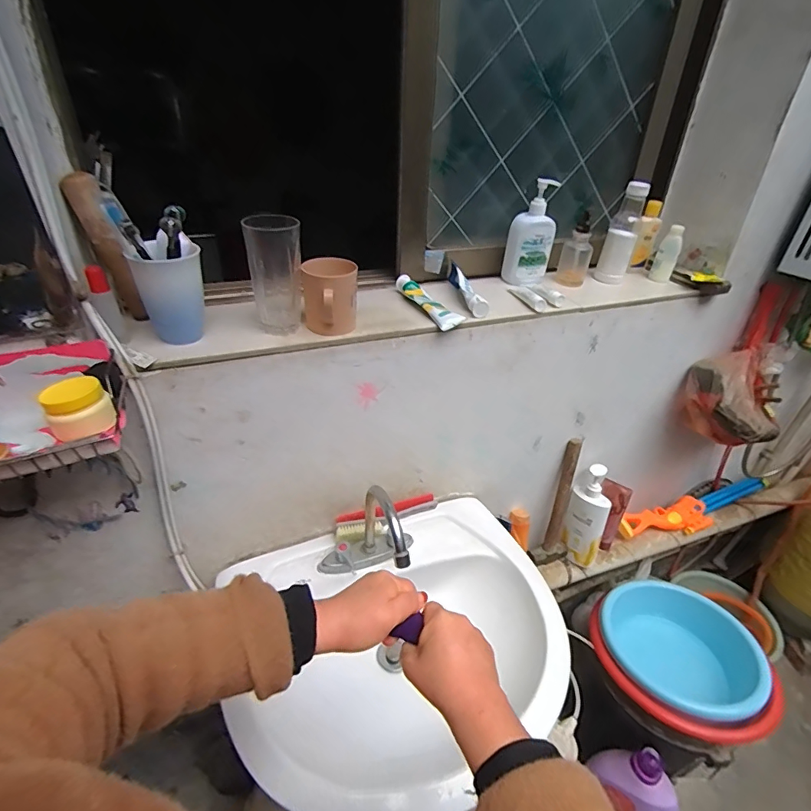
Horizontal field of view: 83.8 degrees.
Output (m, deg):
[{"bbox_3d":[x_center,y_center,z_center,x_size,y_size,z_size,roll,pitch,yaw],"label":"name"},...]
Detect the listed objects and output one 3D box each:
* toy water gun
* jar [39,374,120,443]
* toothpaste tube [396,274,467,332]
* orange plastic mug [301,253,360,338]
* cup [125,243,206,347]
[{"bbox_3d":[0.894,0.308,1.372,0.642,0.070,0.094,-12,35,-21],"label":"toy water gun"},{"bbox_3d":[-0.379,0.007,0.525,0.060,0.064,0.060,2,32,-1],"label":"jar"},{"bbox_3d":[0.041,-0.185,0.796,0.049,0.040,0.163,-13,35,-23],"label":"toothpaste tube"},{"bbox_3d":[-0.113,-0.158,0.676,0.080,0.102,0.084,-1,32,-6],"label":"orange plastic mug"},{"bbox_3d":[-0.318,-0.148,0.623,0.082,0.130,0.094,-13,35,-23],"label":"cup"}]

